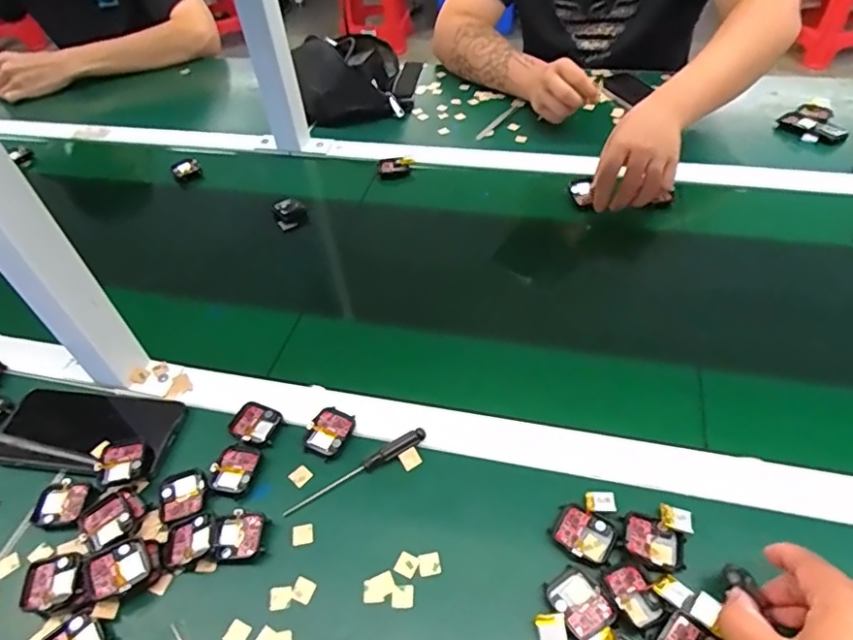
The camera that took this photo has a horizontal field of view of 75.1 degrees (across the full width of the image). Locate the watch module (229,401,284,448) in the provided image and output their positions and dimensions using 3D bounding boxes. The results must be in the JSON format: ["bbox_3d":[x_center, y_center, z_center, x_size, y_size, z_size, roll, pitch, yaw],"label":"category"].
[{"bbox_3d":[-0.157,0.095,0.509,0.041,0.006,0.040,10,50,15],"label":"watch module"}]

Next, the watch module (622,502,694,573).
[{"bbox_3d":[0.173,0.160,0.417,0.045,0.007,0.049,19,53,21],"label":"watch module"}]

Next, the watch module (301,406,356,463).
[{"bbox_3d":[-0.087,0.100,0.498,0.036,0.007,0.045,20,54,22],"label":"watch module"}]

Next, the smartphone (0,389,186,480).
[{"bbox_3d":[-0.318,0.100,0.513,0.168,0.013,0.077,3,49,9],"label":"smartphone"}]

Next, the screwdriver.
[{"bbox_3d":[-0.059,0.128,0.473,0.131,0.010,0.012,-25,51,-15],"label":"screwdriver"}]

